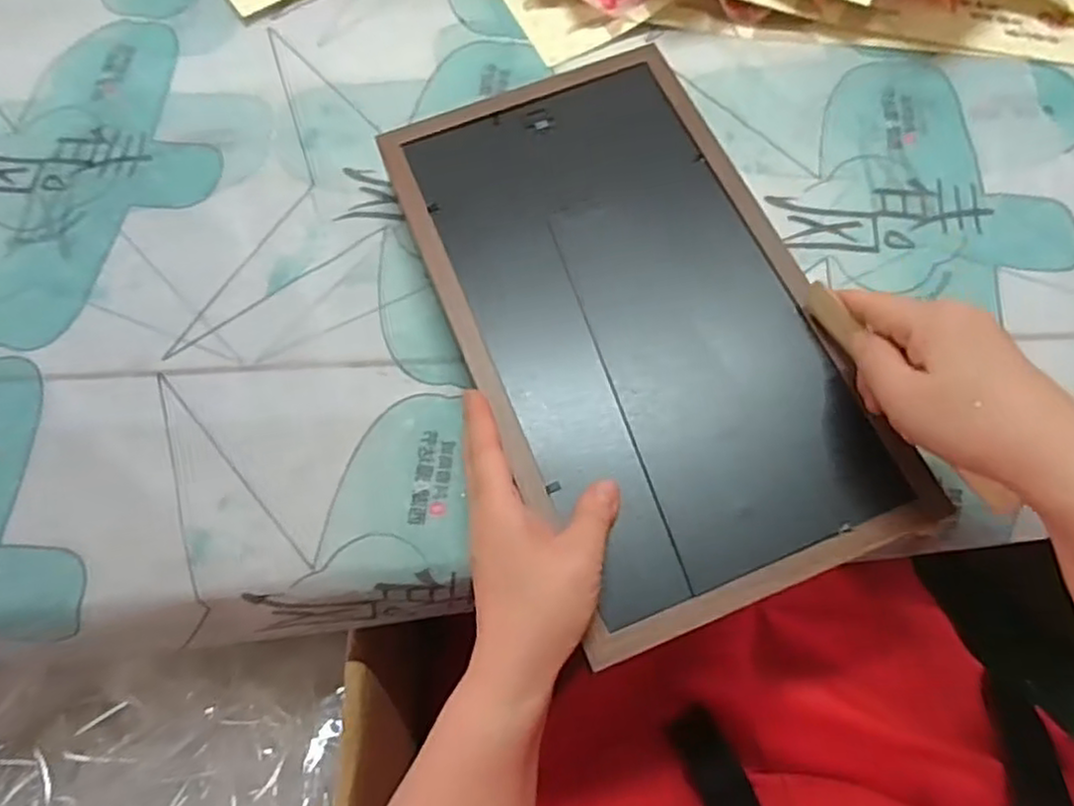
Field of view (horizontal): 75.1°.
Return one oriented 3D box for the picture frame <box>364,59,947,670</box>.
[{"bbox_3d":[0.054,-0.058,0.401,0.196,0.015,0.346,-22,70,-6],"label":"picture frame"}]

